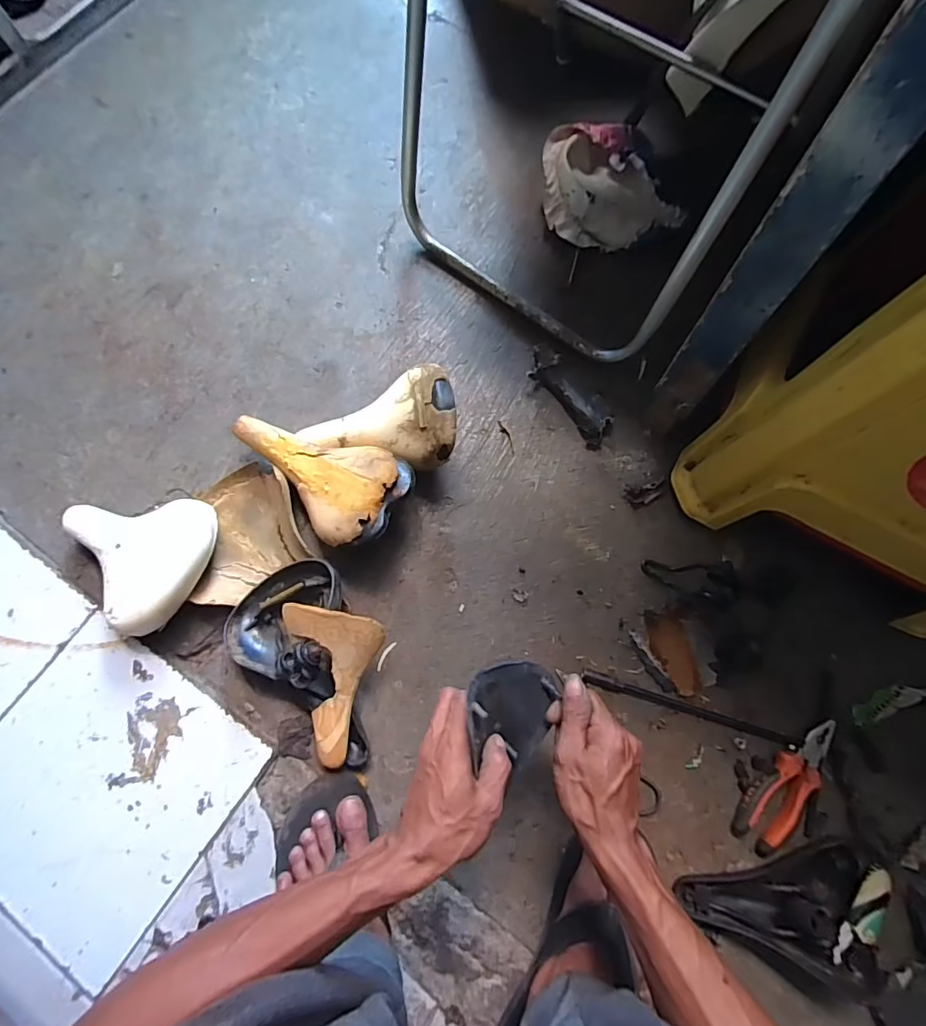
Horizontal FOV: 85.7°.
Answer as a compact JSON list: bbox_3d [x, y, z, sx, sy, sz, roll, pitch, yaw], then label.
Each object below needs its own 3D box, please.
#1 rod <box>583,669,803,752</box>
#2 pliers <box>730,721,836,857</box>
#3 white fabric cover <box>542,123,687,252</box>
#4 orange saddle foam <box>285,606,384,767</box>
[{"bbox_3d":[0.269,0.235,0.597,0.255,0.015,0.016,17,76,5],"label":"rod"},{"bbox_3d":[0.370,0.308,0.567,0.053,0.025,0.160,42,80,11],"label":"pliers"},{"bbox_3d":[0.212,-0.494,0.766,0.171,0.071,0.197,-27,76,-6],"label":"white fabric cover"},{"bbox_3d":[-0.150,0.196,0.571,0.112,0.035,0.181,1,95,1],"label":"orange saddle foam"}]

